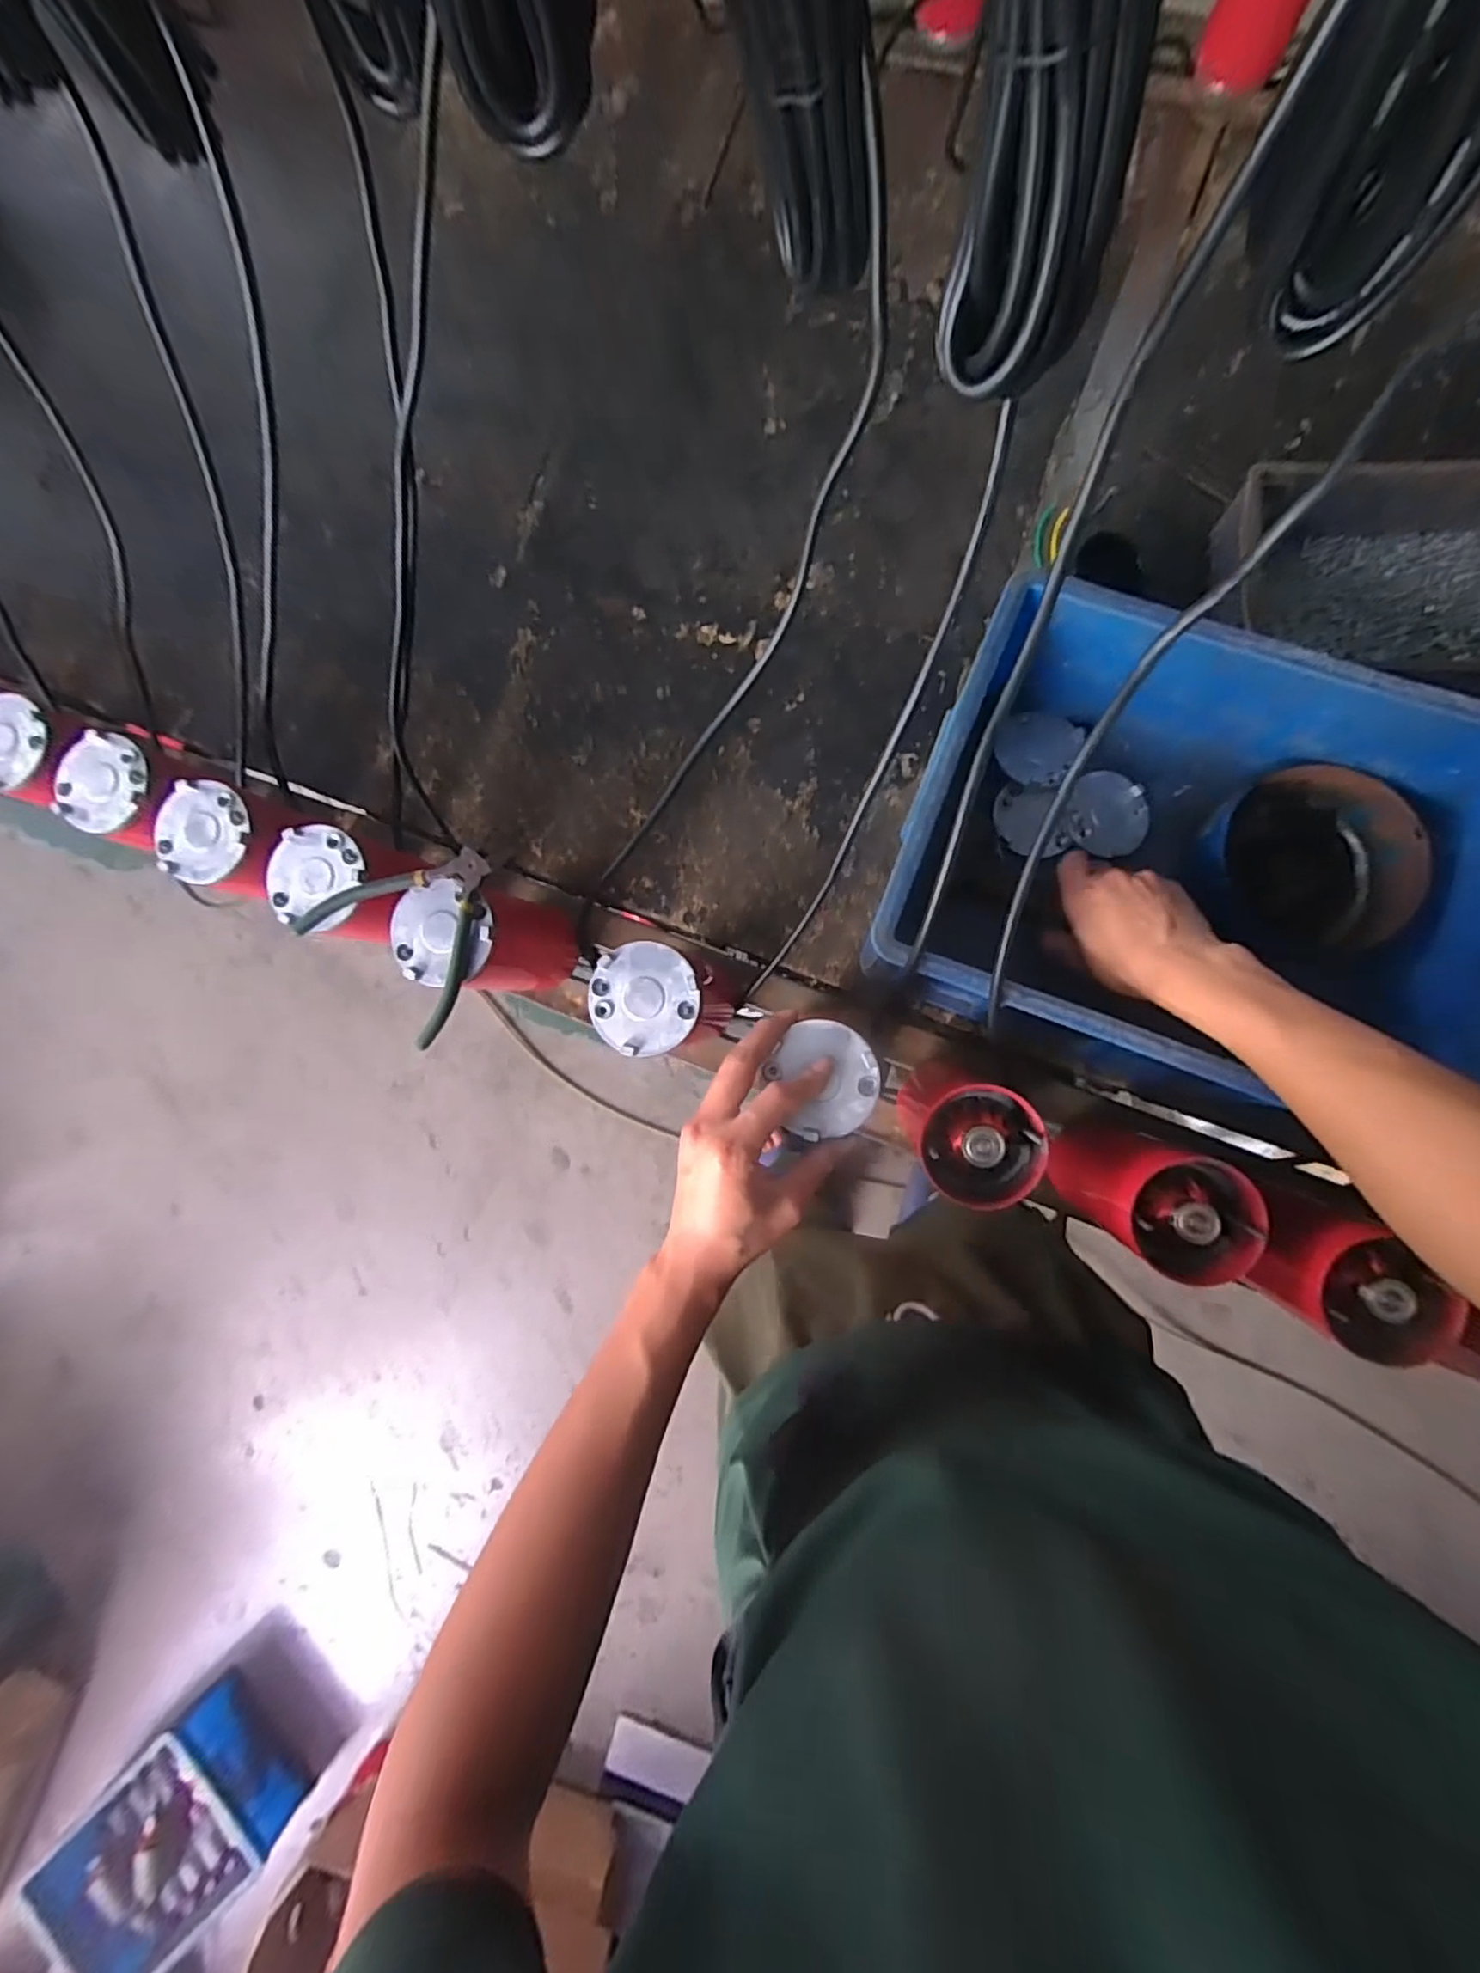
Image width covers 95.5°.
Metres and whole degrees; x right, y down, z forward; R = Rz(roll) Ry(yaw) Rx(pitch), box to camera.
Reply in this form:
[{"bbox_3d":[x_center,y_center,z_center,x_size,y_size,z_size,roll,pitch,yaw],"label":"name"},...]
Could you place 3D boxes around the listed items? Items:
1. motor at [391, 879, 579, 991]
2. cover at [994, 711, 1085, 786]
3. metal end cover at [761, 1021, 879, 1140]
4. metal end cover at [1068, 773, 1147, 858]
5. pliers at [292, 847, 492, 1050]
[{"bbox_3d":[-0.199,-0.038,0.547,0.080,0.173,0.093,20,86,7],"label":"motor"},{"bbox_3d":[0.258,-0.209,0.586,0.068,0.007,0.074,30,75,17],"label":"cover"},{"bbox_3d":[0.053,0.060,0.429,0.068,0.017,0.072,33,88,8],"label":"metal end cover"},{"bbox_3d":[0.311,-0.145,0.574,0.069,0.025,0.070,-45,82,0],"label":"metal end cover"},{"bbox_3d":[-0.244,-0.038,0.461,0.119,0.019,0.134,15,85,7],"label":"pliers"}]

